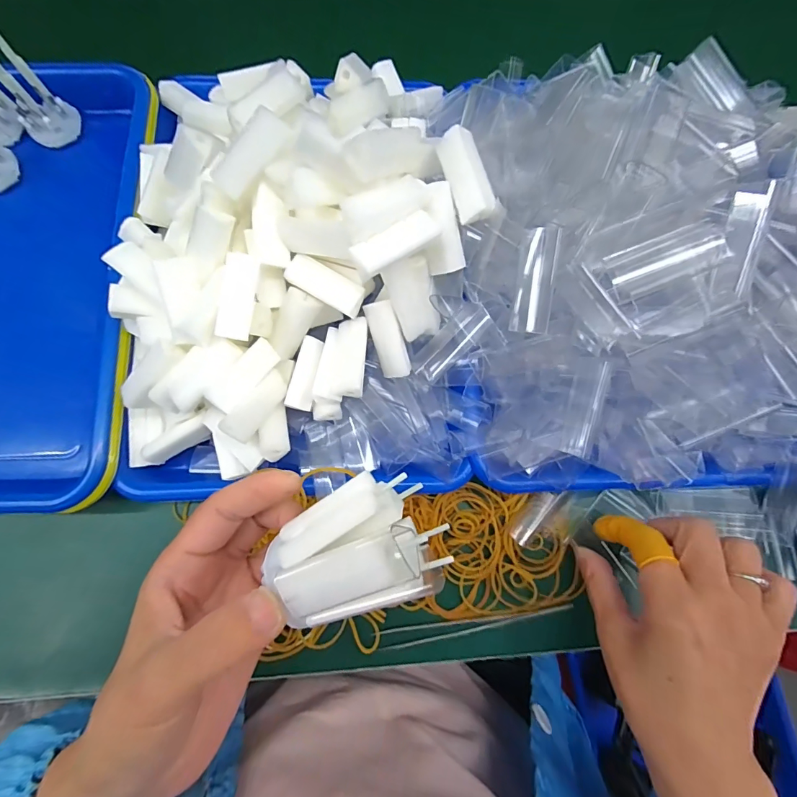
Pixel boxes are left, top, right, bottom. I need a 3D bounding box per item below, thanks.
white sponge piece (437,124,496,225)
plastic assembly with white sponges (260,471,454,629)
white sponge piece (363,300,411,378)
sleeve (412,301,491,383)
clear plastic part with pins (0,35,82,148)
[{"bbox_3d":[0.037,-0.117,0.216,0.011,0.019,0.047,-22,91,-49],"label":"white sponge piece"},{"bbox_3d":[-0.018,0.057,0.151,0.063,0.025,0.045,-28,79,-8],"label":"plastic assembly with white sponges"},{"bbox_3d":[-0.006,-0.034,0.241,0.017,0.014,0.045,-18,107,-6],"label":"white sponge piece"},{"bbox_3d":[0.032,-0.035,0.253,0.017,0.010,0.055,42,98,8],"label":"sleeve"},{"bbox_3d":[-0.266,-0.218,0.293,0.029,0.079,0.035,43,79,8],"label":"clear plastic part with pins"}]

